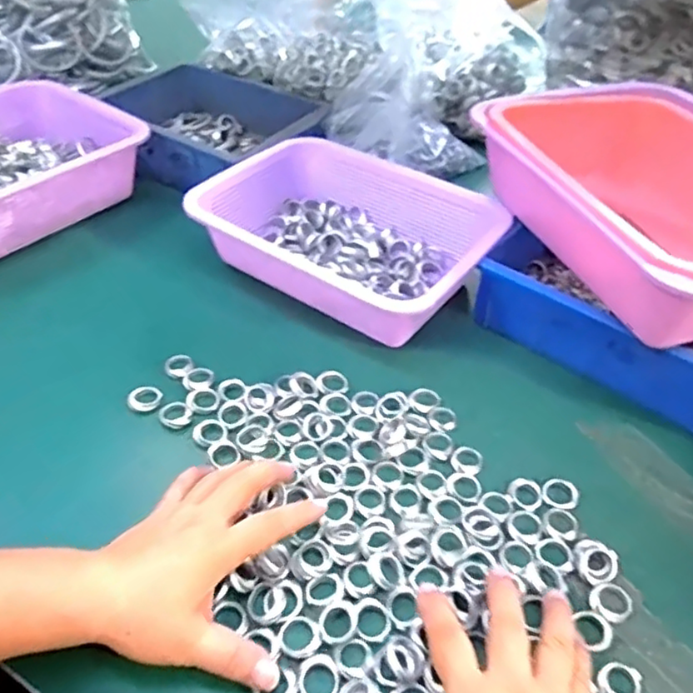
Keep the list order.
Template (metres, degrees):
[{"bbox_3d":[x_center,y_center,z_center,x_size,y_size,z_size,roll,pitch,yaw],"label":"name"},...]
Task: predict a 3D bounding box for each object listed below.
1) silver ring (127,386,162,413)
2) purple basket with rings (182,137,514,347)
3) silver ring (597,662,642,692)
[{"bbox_3d":[-0.159,0.040,0.497,0.026,0.008,0.024,2,44,-2],"label":"silver ring"},{"bbox_3d":[0.003,-0.109,0.610,0.265,0.074,0.189,27,49,23],"label":"purple basket with rings"},{"bbox_3d":[0.153,0.189,0.355,0.026,0.006,0.024,2,44,-2],"label":"silver ring"}]

